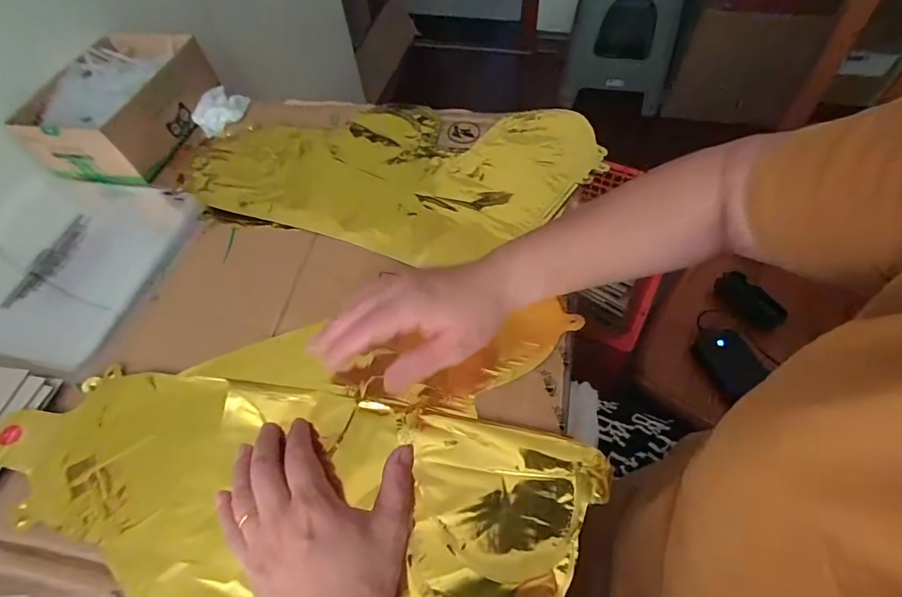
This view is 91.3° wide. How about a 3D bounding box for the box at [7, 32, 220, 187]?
[{"bbox_3d":[-0.382,-0.234,0.521,0.126,0.061,0.190,8,60,9],"label":"box"}]

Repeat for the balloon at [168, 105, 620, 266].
[{"bbox_3d":[-0.070,-0.137,0.466,0.428,0.013,0.218,5,59,8],"label":"balloon"}]

